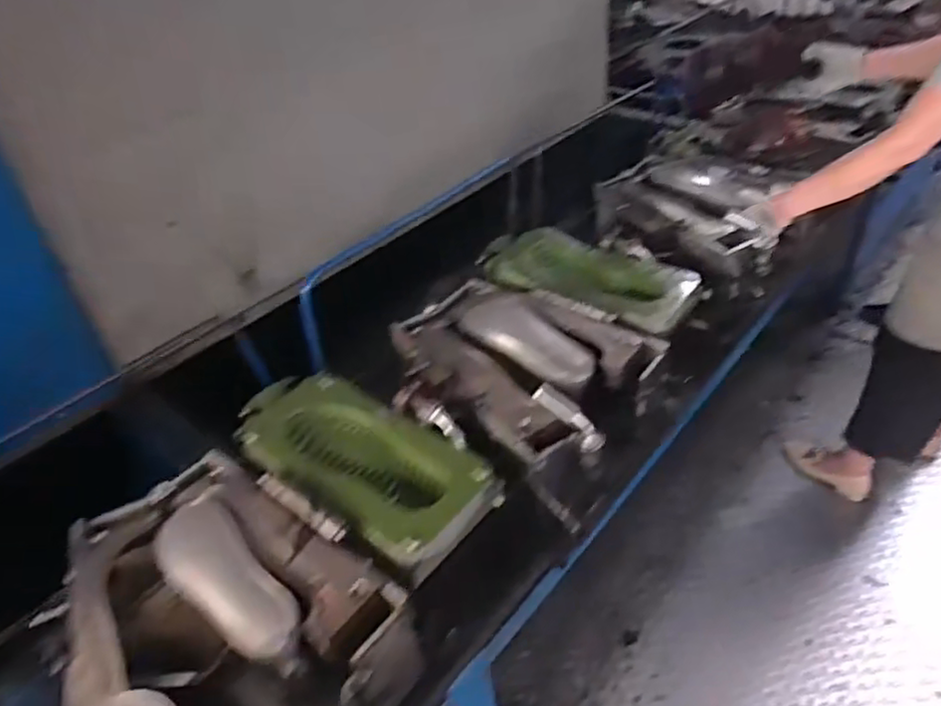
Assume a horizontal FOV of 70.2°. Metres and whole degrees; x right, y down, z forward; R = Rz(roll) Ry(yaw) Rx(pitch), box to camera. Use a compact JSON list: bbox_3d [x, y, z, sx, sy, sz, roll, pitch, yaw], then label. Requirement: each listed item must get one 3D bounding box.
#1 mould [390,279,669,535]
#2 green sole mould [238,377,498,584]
[{"bbox_3d":[0.053,0.014,1.054,0.424,0.089,0.354,26,44,30],"label":"mould"},{"bbox_3d":[-0.157,0.140,0.911,0.395,0.039,0.188,27,45,31],"label":"green sole mould"}]

